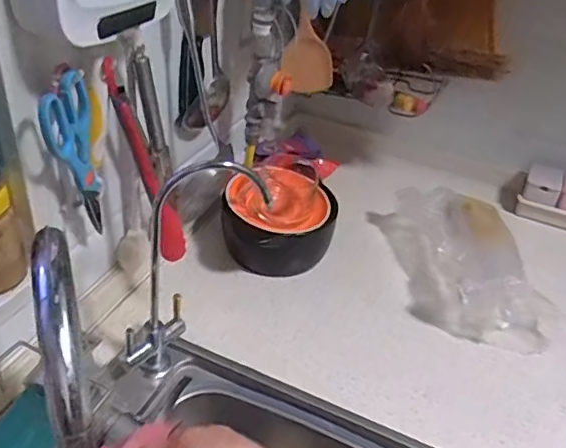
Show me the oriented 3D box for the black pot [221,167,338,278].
[{"bbox_3d":[0.000,-0.005,0.868,0.152,0.110,0.145,4,35,-3],"label":"black pot"}]

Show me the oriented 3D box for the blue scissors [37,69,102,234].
[{"bbox_3d":[-0.212,-0.067,0.582,0.018,0.188,0.069,16,43,15],"label":"blue scissors"}]

